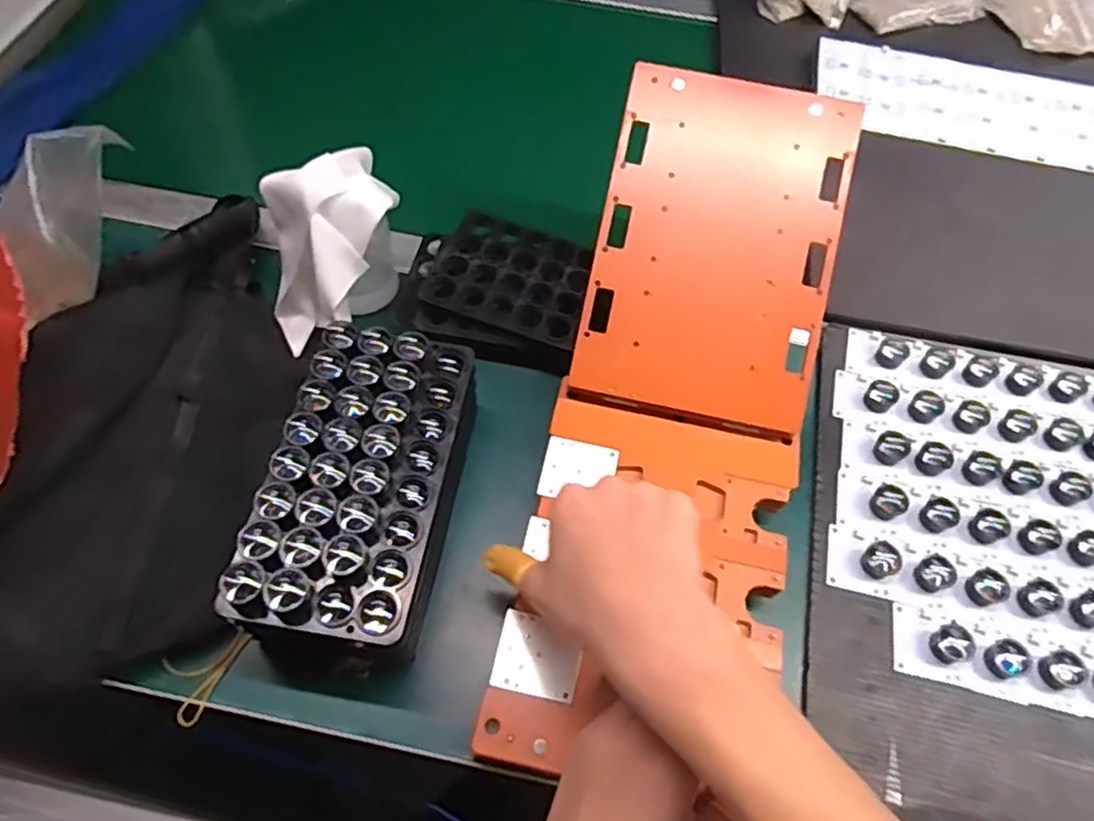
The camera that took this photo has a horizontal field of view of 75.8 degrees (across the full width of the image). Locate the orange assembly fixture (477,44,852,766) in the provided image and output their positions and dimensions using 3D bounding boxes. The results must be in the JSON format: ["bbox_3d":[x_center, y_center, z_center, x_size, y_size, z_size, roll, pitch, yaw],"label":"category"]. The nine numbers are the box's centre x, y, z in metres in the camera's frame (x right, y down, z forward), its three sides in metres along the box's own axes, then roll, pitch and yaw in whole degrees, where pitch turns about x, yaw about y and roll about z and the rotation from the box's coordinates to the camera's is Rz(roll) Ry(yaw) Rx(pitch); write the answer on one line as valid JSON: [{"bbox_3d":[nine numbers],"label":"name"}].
[{"bbox_3d":[0.089,-0.006,0.456,0.172,0.071,0.449,17,78,7],"label":"orange assembly fixture"}]

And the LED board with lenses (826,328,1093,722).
[{"bbox_3d":[0.438,0.094,0.484,0.466,0.018,0.259,14,60,5],"label":"LED board with lenses"}]

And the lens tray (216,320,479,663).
[{"bbox_3d":[-0.110,0.049,0.443,0.099,0.086,0.191,10,59,3],"label":"lens tray"}]

